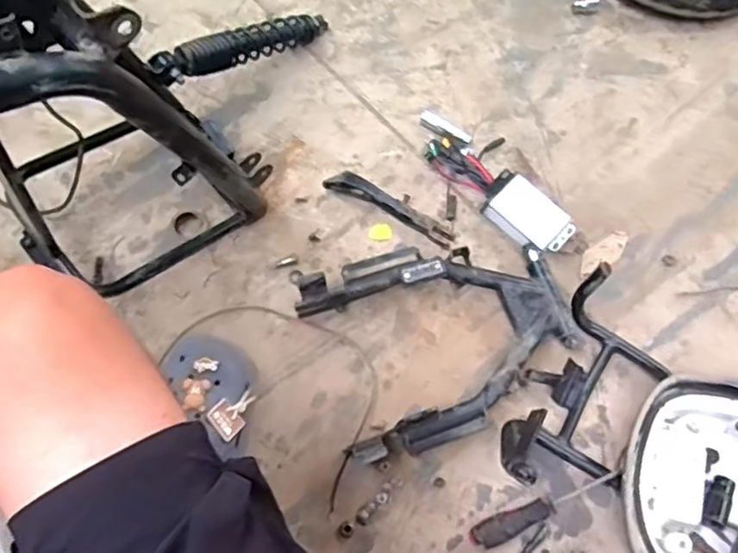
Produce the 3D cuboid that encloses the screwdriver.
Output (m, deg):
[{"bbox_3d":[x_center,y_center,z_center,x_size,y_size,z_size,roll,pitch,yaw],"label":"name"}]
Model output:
[{"bbox_3d":[0.215,0.281,0.746,0.195,0.036,0.030,-18,74,-8],"label":"screwdriver"}]

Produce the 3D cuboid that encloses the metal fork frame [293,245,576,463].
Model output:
[{"bbox_3d":[0.095,0.074,0.788,0.330,0.080,0.253,-16,73,-8],"label":"metal fork frame"}]

